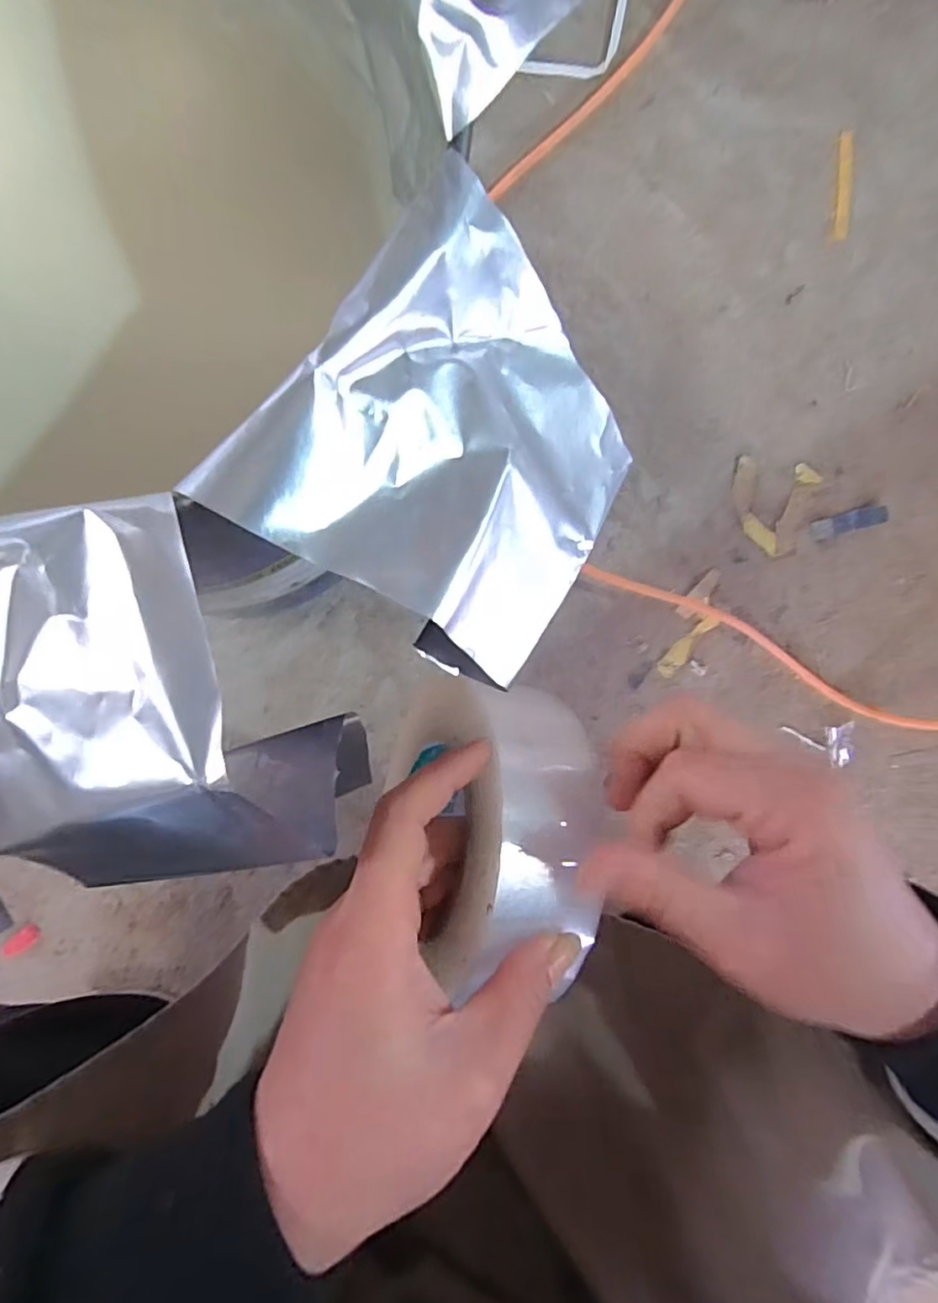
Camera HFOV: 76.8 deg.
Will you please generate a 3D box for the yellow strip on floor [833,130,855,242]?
[{"bbox_3d":[0.377,-0.468,0.595,0.018,0.004,0.110,4,91,-7],"label":"yellow strip on floor"}]

